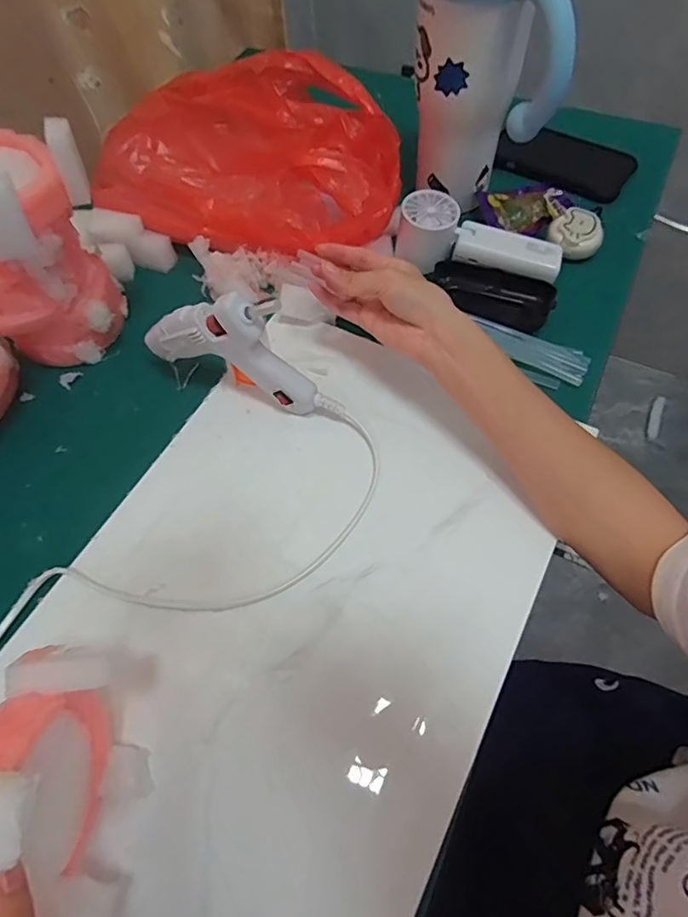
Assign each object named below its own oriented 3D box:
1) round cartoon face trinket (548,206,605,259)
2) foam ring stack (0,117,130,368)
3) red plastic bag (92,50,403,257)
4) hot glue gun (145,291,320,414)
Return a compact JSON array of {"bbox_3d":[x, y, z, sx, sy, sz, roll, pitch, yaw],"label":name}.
[{"bbox_3d":[0.224,-0.216,0.492,0.049,0.021,0.049,-2,61,3],"label":"round cartoon face trinket"},{"bbox_3d":[-0.248,-0.165,0.413,0.106,0.178,0.132,17,63,11],"label":"foam ring stack"},{"bbox_3d":[-0.095,-0.279,0.476,0.305,0.103,0.134,18,64,13],"label":"red plastic bag"},{"bbox_3d":[-0.087,-0.081,0.396,0.138,0.115,0.024,18,64,13],"label":"hot glue gun"}]

